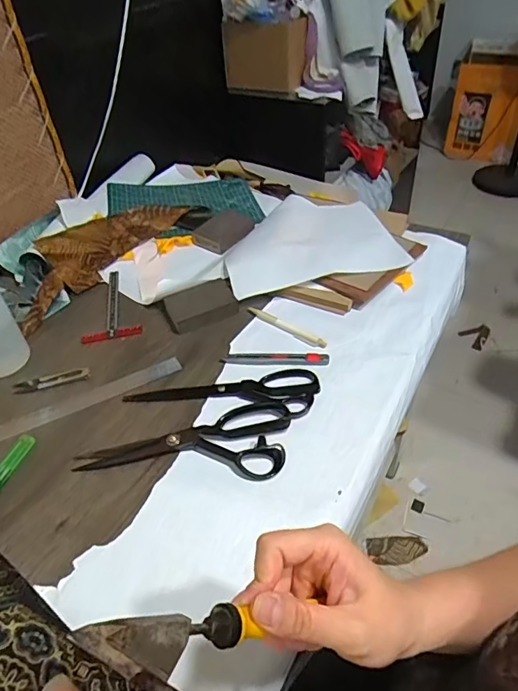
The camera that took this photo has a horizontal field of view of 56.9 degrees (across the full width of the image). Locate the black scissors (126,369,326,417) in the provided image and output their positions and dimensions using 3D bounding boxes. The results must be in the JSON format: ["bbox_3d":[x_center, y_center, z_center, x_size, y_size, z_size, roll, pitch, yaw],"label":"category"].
[{"bbox_3d":[-0.048,0.055,0.612,0.242,0.011,0.072,2,43,8],"label":"black scissors"}]

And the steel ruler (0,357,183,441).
[{"bbox_3d":[-0.253,0.083,0.610,0.321,0.007,0.031,-21,40,-16],"label":"steel ruler"}]

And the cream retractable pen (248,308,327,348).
[{"bbox_3d":[0.038,-0.028,0.692,0.136,0.007,0.016,29,52,31],"label":"cream retractable pen"}]

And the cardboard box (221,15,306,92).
[{"bbox_3d":[0.012,-0.760,1.258,0.212,0.155,0.077,21,48,25],"label":"cardboard box"}]

